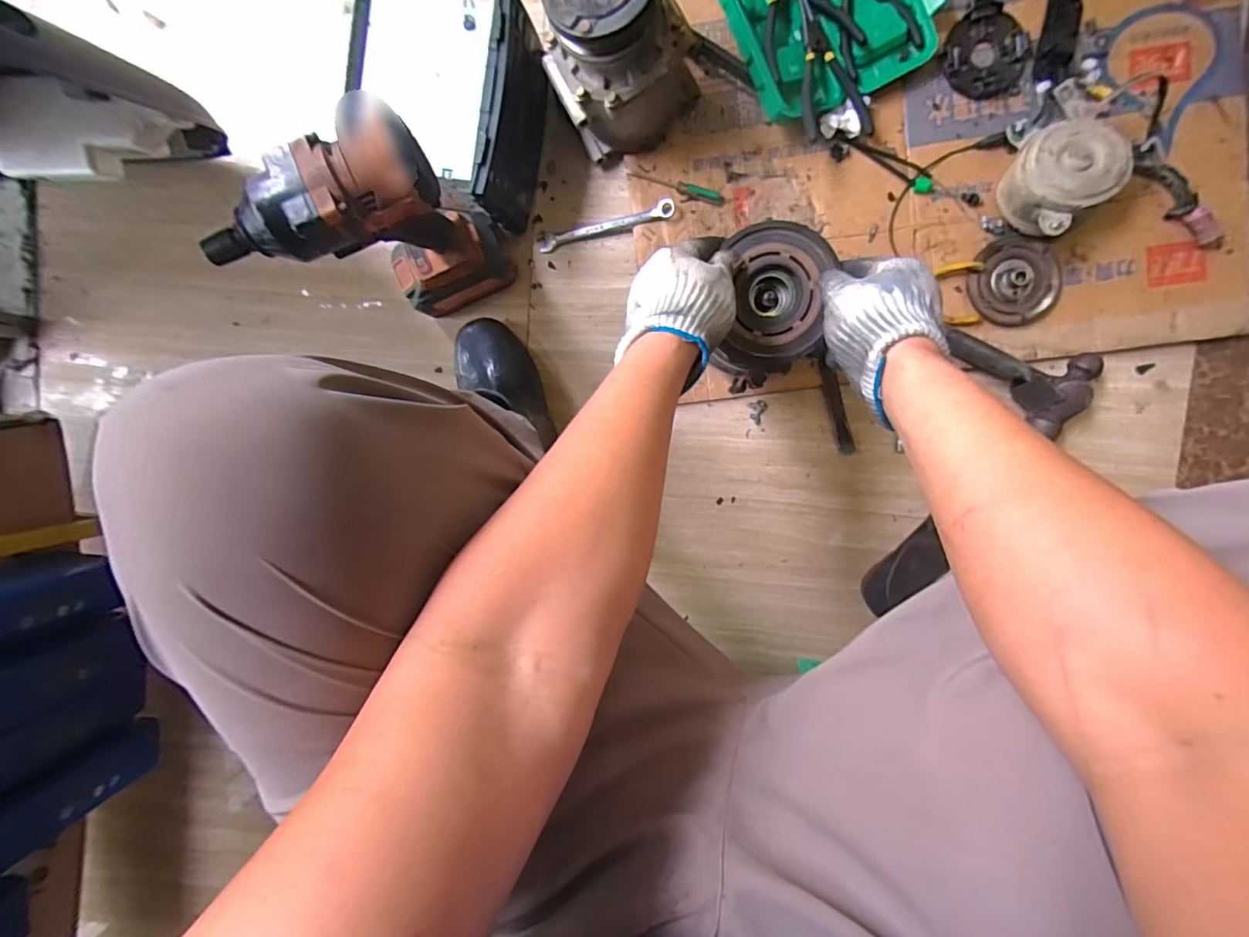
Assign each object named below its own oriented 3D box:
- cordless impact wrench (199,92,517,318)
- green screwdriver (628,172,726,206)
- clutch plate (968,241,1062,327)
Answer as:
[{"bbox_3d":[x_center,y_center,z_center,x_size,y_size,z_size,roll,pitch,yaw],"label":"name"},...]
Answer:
[{"bbox_3d":[-0.236,-0.218,0.543,0.192,0.286,0.075,-27,93,5],"label":"cordless impact wrench"},{"bbox_3d":[0.063,-0.344,0.647,0.121,0.008,0.016,17,97,3],"label":"green screwdriver"},{"bbox_3d":[0.450,-0.212,0.608,0.099,0.015,0.089,-4,95,5],"label":"clutch plate"}]

